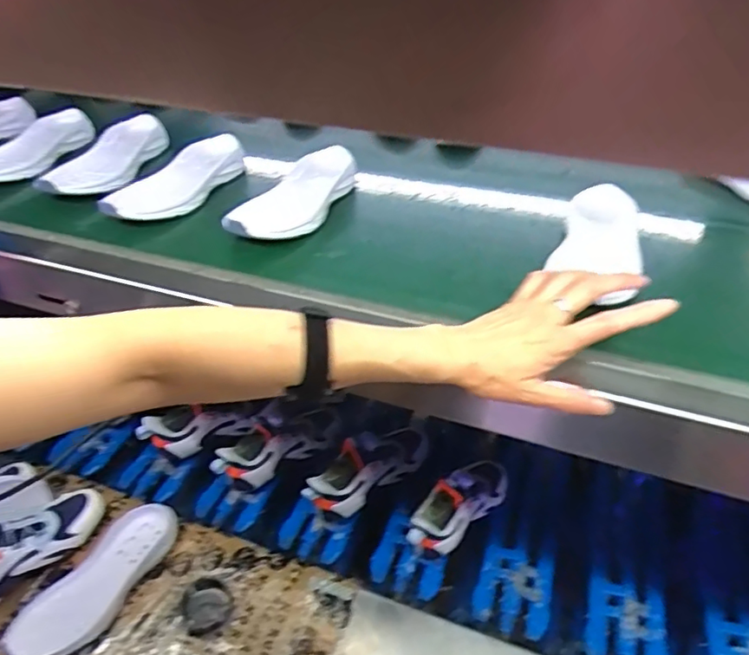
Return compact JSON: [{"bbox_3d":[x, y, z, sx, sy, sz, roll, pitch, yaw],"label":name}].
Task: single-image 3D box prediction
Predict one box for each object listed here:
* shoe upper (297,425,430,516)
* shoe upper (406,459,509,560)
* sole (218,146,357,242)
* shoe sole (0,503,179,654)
[{"bbox_3d":[-0.011,0.202,0.831,0.212,0.111,0.077,-19,40,-40],"label":"shoe upper"},{"bbox_3d":[0.118,0.241,0.787,0.065,0.099,0.194,31,34,34],"label":"shoe upper"},{"bbox_3d":[-0.095,-0.158,0.684,0.095,0.038,0.201,14,43,20],"label":"sole"},{"bbox_3d":[-0.345,0.319,0.716,0.096,0.025,0.217,22,47,27],"label":"shoe sole"}]

